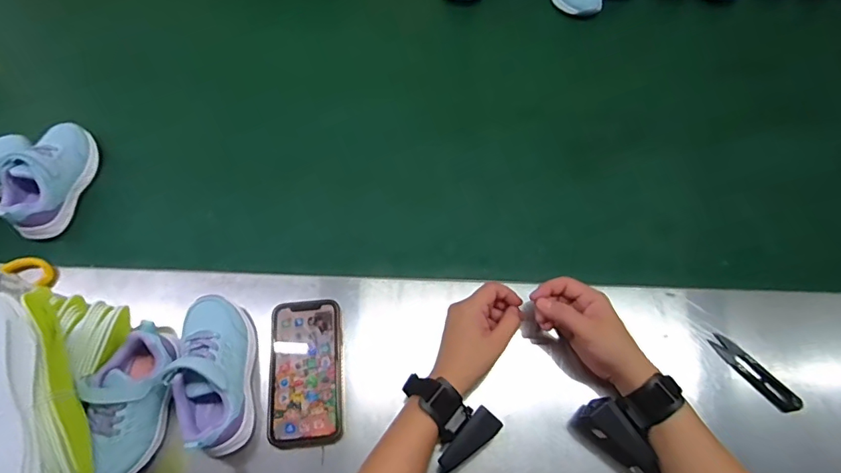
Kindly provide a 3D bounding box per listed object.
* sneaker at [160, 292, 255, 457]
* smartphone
[{"bbox_3d":[-0.217,0.138,0.496,0.068,0.068,0.161,-7,66,-2],"label":"sneaker"},{"bbox_3d":[-0.124,0.148,0.526,0.078,0.014,0.154,-6,66,-2],"label":"smartphone"}]

